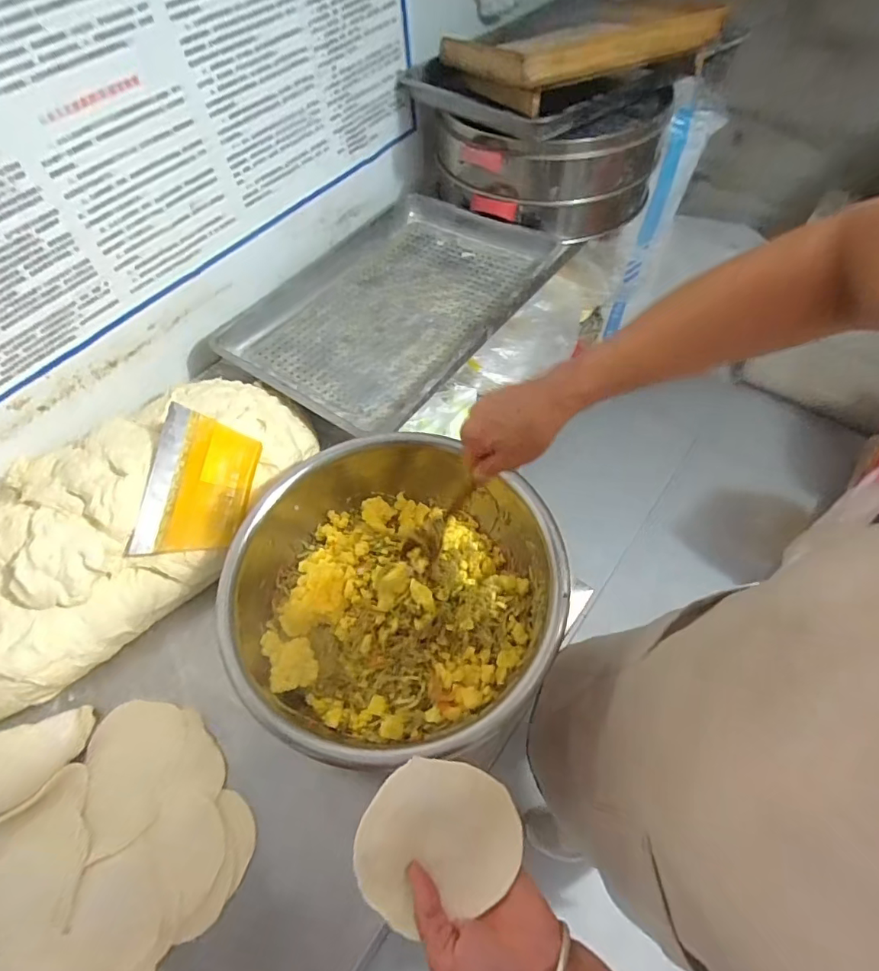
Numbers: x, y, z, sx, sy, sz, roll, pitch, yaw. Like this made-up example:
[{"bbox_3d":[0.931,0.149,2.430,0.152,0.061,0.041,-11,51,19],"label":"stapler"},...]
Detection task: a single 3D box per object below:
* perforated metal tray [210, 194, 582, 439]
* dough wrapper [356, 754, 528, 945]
[{"bbox_3d":[-0.073,-0.367,0.948,0.411,0.052,0.643,29,63,19],"label":"perforated metal tray"},{"bbox_3d":[-0.001,0.258,0.356,0.104,0.011,0.111,3,71,-8],"label":"dough wrapper"}]

